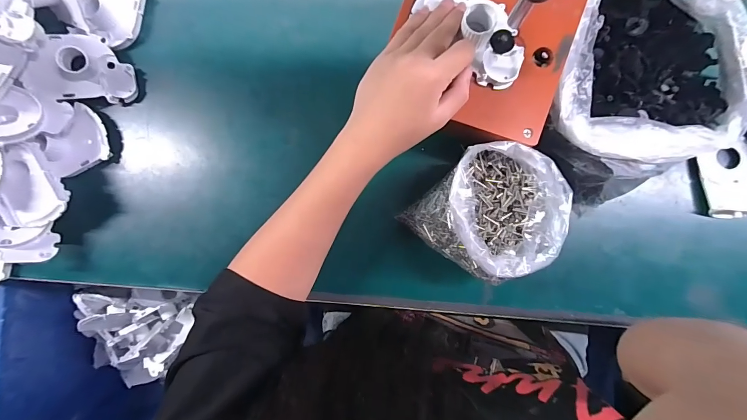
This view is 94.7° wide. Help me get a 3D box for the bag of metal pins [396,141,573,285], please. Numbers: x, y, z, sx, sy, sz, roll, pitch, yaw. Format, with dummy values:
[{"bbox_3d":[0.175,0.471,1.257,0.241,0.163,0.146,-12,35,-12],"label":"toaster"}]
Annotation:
[{"bbox_3d":[0.110,0.003,0.321,0.122,0.080,0.112,-45,86,0],"label":"bag of metal pins"}]

